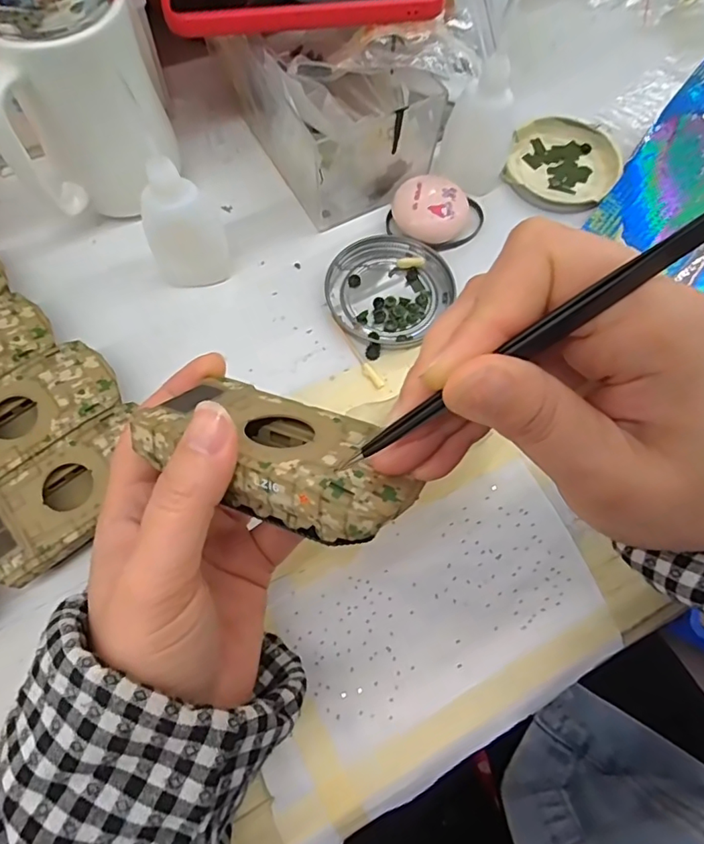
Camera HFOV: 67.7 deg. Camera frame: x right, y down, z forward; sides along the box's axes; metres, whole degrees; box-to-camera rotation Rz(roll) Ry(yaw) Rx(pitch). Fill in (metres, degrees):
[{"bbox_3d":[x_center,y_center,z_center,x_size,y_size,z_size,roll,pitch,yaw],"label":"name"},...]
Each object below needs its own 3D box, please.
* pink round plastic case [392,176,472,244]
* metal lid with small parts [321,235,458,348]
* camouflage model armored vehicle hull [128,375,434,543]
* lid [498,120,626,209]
[{"bbox_3d":[0.050,-0.137,0.343,0.046,0.022,0.041,38,72,12],"label":"pink round plastic case"},{"bbox_3d":[0.022,-0.085,0.331,0.074,0.009,0.076,35,72,11],"label":"metal lid with small parts"},{"bbox_3d":[-0.024,0.011,0.181,0.092,0.015,0.057,19,34,18],"label":"camouflage model armored vehicle hull"},{"bbox_3d":[0.149,-0.182,0.371,0.074,0.009,0.078,1,69,-2],"label":"lid"}]

